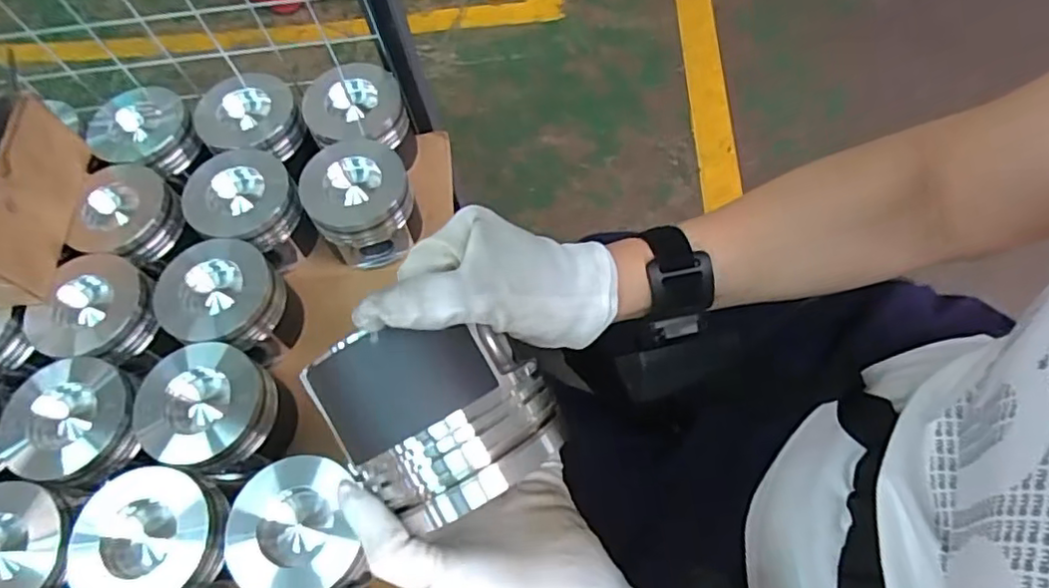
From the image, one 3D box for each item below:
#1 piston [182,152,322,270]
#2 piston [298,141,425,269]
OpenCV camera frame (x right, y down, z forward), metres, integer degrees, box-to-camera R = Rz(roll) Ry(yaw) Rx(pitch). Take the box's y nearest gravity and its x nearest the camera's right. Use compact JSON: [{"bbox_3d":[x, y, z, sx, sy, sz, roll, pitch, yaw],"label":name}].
[{"bbox_3d":[-0.300,-0.090,0.693,0.099,0.094,0.106,-1,63,2],"label":"piston"},{"bbox_3d":[-0.182,-0.101,0.705,0.111,0.098,0.110,-19,64,-7],"label":"piston"}]

